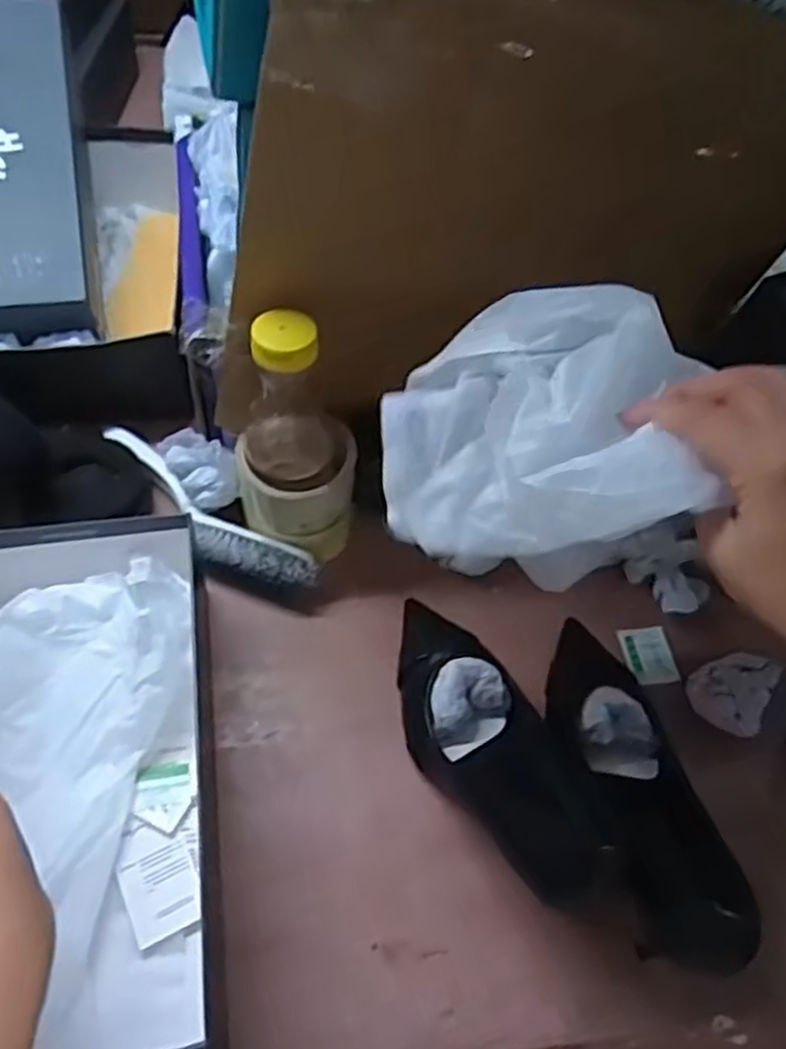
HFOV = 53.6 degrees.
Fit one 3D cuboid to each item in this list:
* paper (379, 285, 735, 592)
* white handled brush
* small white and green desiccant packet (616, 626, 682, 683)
[{"bbox_3d":[0.068,-0.040,0.383,0.152,0.078,0.150,-14,65,22],"label":"paper"},{"bbox_3d":[-0.153,-0.007,0.596,0.218,0.033,0.046,33,57,17],"label":"white handled brush"},{"bbox_3d":[0.190,0.097,0.577,0.036,0.005,0.044,-7,60,-6],"label":"small white and green desiccant packet"}]

